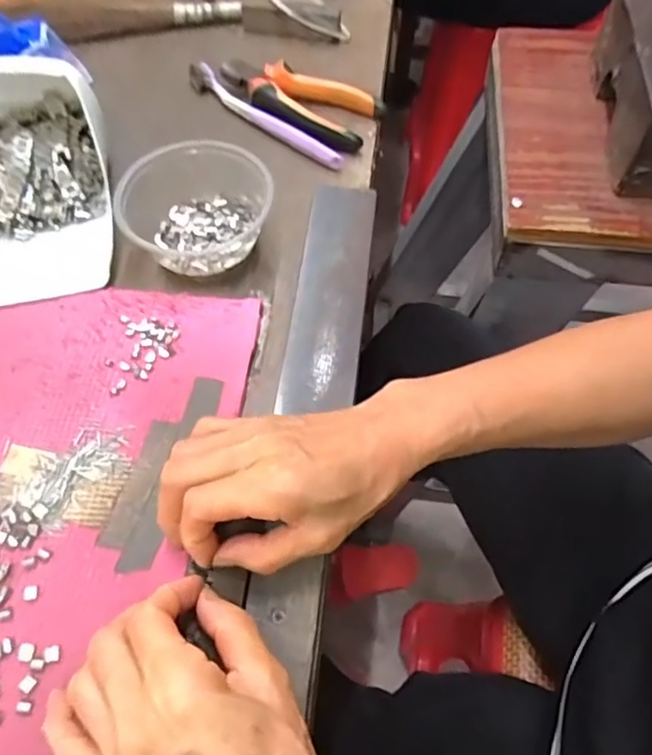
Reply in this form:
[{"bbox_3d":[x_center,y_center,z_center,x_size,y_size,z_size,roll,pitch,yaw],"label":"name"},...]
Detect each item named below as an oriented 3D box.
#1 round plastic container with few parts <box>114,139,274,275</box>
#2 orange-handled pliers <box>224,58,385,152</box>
[{"bbox_3d":[-0.096,-0.125,0.432,0.105,0.050,0.102,-1,59,1],"label":"round plastic container with few parts"},{"bbox_3d":[-0.030,-0.238,0.518,0.146,0.023,0.068,20,62,13],"label":"orange-handled pliers"}]

